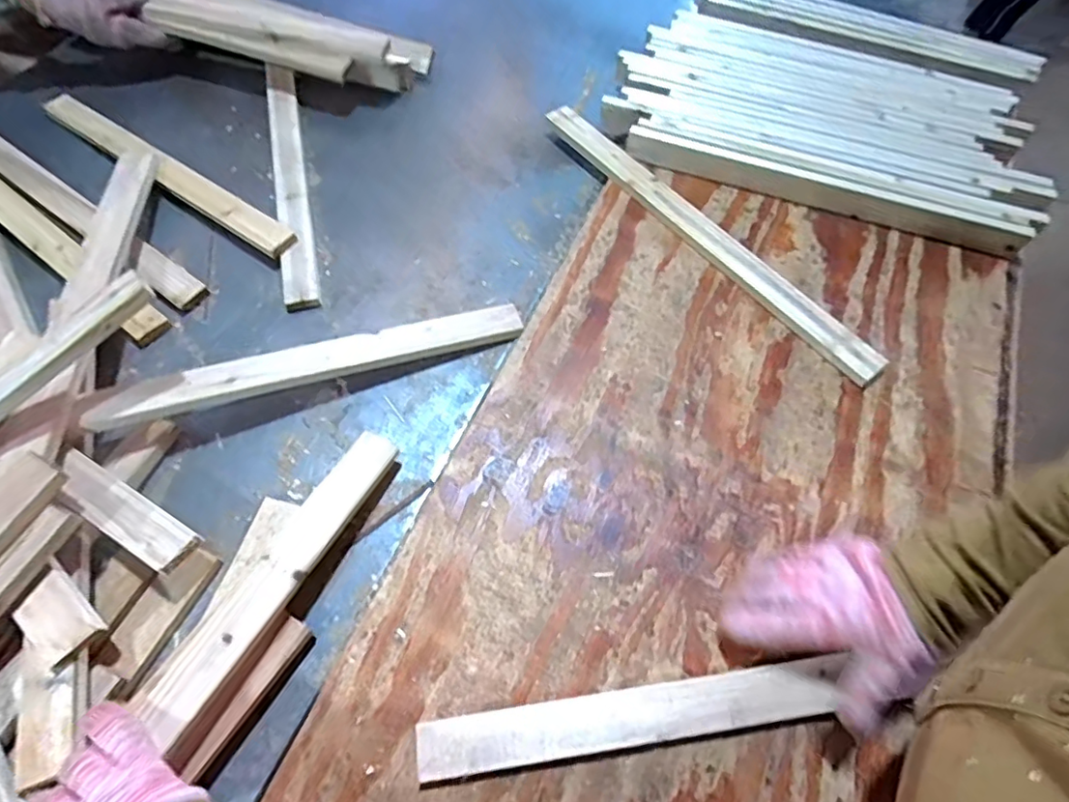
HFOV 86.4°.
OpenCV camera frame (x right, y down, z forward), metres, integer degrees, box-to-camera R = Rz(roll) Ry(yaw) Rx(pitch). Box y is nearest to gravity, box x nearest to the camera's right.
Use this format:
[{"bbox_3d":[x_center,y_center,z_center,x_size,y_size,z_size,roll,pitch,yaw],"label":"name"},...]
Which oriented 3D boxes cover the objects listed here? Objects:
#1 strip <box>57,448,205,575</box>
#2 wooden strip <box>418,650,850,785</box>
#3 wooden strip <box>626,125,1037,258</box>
[{"bbox_3d":[-0.370,0.097,0.507,0.156,0.014,0.040,27,65,14],"label":"strip"},{"bbox_3d":[0.078,0.253,0.456,0.335,0.017,0.040,-8,62,-4],"label":"wooden strip"},{"bbox_3d":[0.360,-0.277,0.734,0.500,0.040,0.029,21,63,11],"label":"wooden strip"}]

